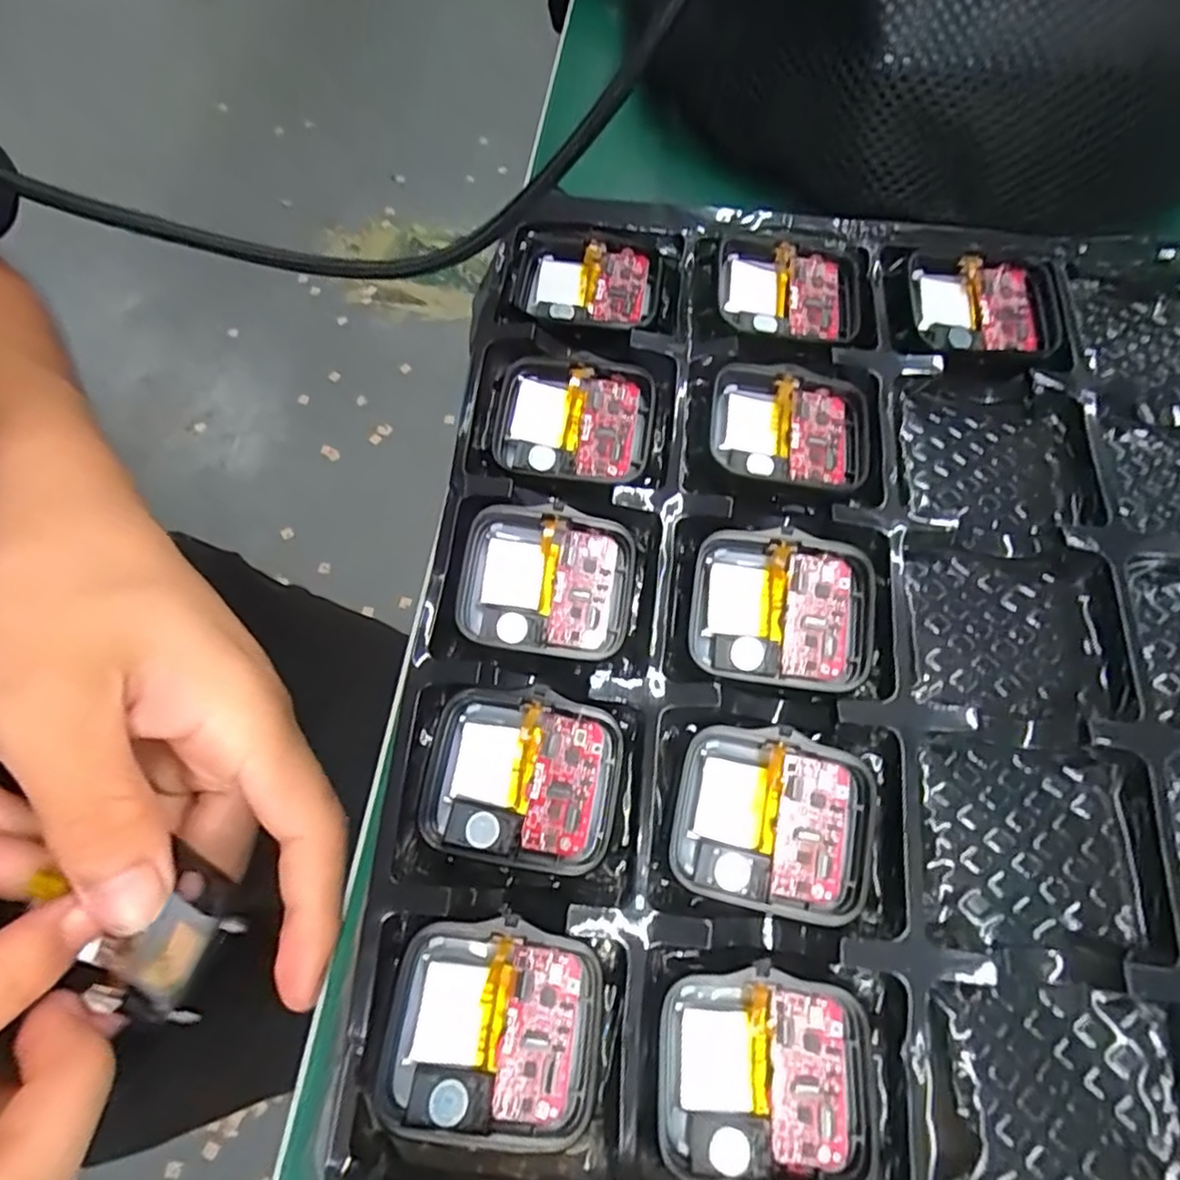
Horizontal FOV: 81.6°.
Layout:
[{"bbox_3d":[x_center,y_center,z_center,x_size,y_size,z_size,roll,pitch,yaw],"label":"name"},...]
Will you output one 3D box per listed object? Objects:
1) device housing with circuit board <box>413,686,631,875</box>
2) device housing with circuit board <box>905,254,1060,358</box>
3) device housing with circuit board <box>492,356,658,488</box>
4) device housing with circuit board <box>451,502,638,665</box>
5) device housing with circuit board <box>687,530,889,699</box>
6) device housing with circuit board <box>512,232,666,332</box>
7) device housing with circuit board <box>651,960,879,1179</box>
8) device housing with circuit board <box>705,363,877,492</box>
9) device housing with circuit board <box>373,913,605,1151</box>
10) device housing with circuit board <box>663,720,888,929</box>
[{"bbox_3d":[-0.015,0.042,0.154,0.043,0.007,0.037,11,70,2],"label":"device housing with circuit board"},{"bbox_3d":[0.116,-0.081,0.201,0.046,0.011,0.037,8,70,1],"label":"device housing with circuit board"},{"bbox_3d":[-0.005,-0.046,0.188,0.043,0.007,0.035,9,70,1],"label":"device housing with circuit board"},{"bbox_3d":[-0.011,-0.002,0.171,0.043,0.007,0.036,10,70,2],"label":"device housing with circuit board"},{"bbox_3d":[0.047,0.005,0.164,0.044,0.008,0.036,8,70,1],"label":"device housing with circuit board"},{"bbox_3d":[-0.002,-0.093,0.205,0.044,0.008,0.034,12,71,2],"label":"device housing with circuit board"},{"bbox_3d":[0.035,0.098,0.137,0.042,0.006,0.037,2,70,-1],"label":"device housing with circuit board"},{"bbox_3d":[0.054,-0.044,0.184,0.044,0.008,0.036,10,70,1],"label":"device housing with circuit board"},{"bbox_3d":[-0.019,0.087,0.136,0.042,0.009,0.035,6,70,0],"label":"device housing with circuit board"},{"bbox_3d":[0.041,0.051,0.151,0.042,0.006,0.037,13,71,3],"label":"device housing with circuit board"}]

